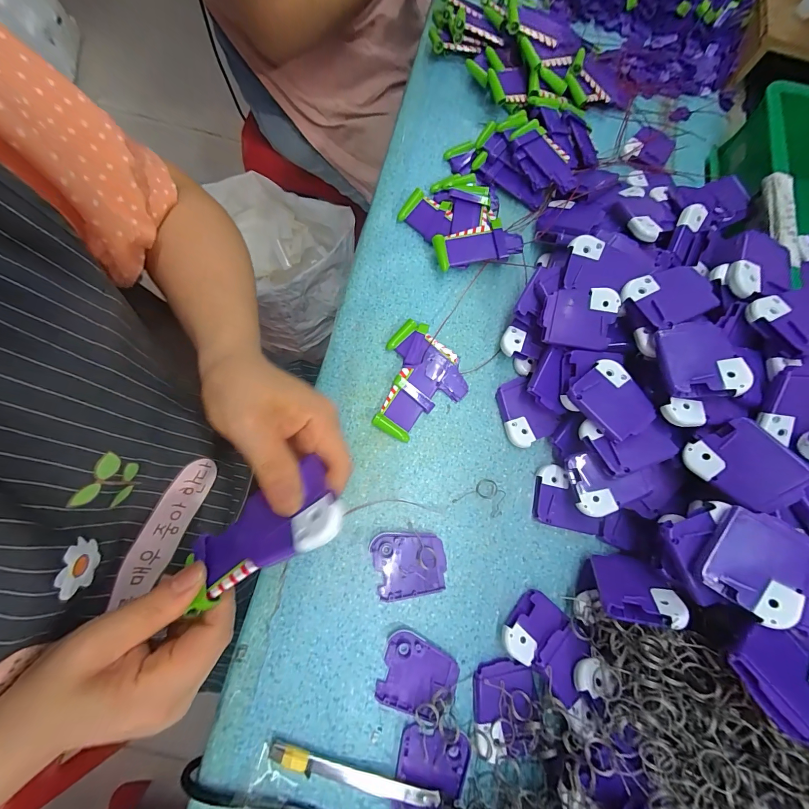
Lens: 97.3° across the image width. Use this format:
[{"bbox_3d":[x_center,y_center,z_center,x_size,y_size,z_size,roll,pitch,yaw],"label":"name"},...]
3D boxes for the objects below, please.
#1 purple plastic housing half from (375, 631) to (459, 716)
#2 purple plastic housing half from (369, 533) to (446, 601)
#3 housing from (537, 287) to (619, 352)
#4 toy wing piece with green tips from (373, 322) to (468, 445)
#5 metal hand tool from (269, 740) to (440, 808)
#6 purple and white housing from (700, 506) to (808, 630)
[{"bbox_3d":[0.009,0.216,0.283,0.059,0.008,0.050,29,75,4],"label":"purple plastic housing half"},{"bbox_3d":[0.004,0.135,0.304,0.060,0.007,0.051,-8,76,-6],"label":"purple plastic housing half"},{"bbox_3d":[0.151,-0.075,0.310,0.060,0.014,0.050,6,98,1],"label":"housing"},{"bbox_3d":[0.005,-0.022,0.339,0.100,0.012,0.086,-44,82,-13],"label":"toy wing piece with green tips"},{"bbox_3d":[-0.037,0.272,0.259,0.126,0.010,0.014,15,75,0],"label":"metal hand tool"},{"bbox_3d":[0.229,0.102,0.230,0.048,0.006,0.062,27,80,28],"label":"purple and white housing"}]

